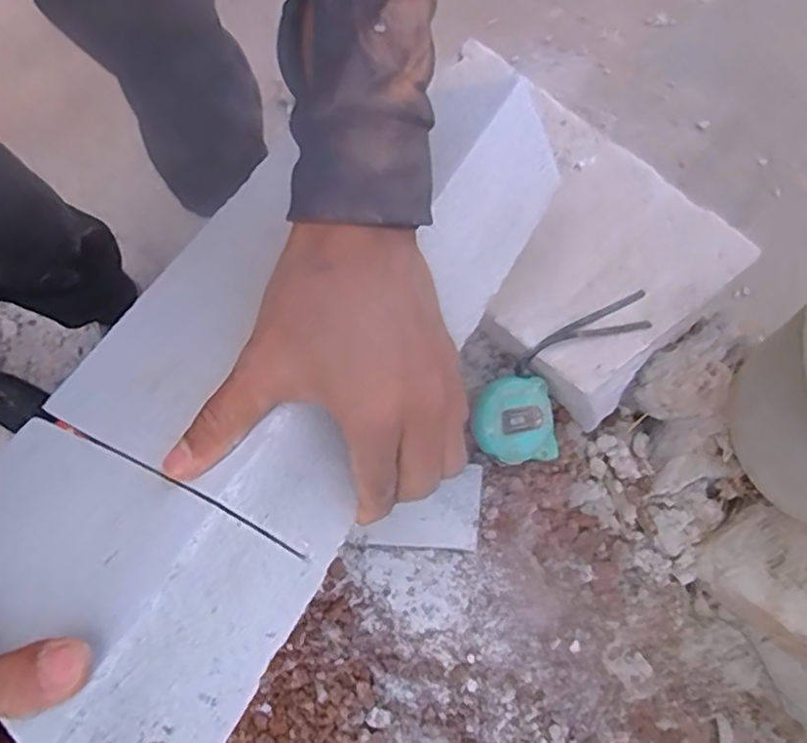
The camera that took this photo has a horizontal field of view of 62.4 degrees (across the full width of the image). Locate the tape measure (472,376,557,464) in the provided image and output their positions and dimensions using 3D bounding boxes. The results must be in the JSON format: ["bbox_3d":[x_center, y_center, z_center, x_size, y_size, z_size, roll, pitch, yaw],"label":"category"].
[{"bbox_3d":[0.086,0.038,0.529,0.065,0.030,0.065,1,88,-19],"label":"tape measure"}]

